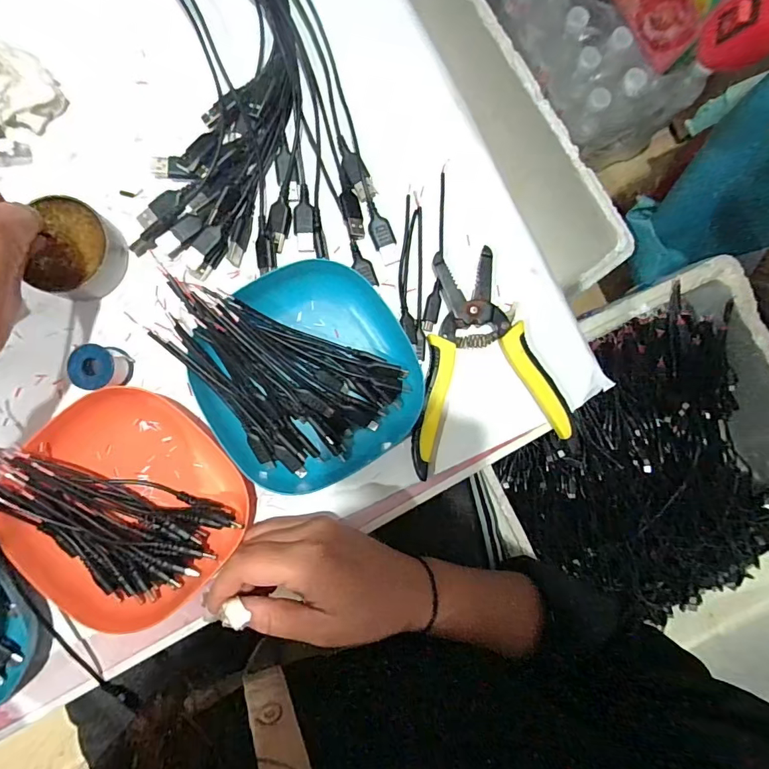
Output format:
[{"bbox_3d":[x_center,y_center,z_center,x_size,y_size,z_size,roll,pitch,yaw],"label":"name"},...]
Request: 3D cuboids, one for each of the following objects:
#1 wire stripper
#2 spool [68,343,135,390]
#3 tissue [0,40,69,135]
[{"bbox_3d":[0.061,-0.021,0.329,0.115,0.014,0.146,-16,89,-4],"label":"wire stripper"},{"bbox_3d":[-0.191,-0.011,0.307,0.028,0.028,0.029,7,88,-4],"label":"spool"},{"bbox_3d":[-0.262,-0.204,0.312,0.069,0.022,0.055,28,86,-3],"label":"tissue"}]

